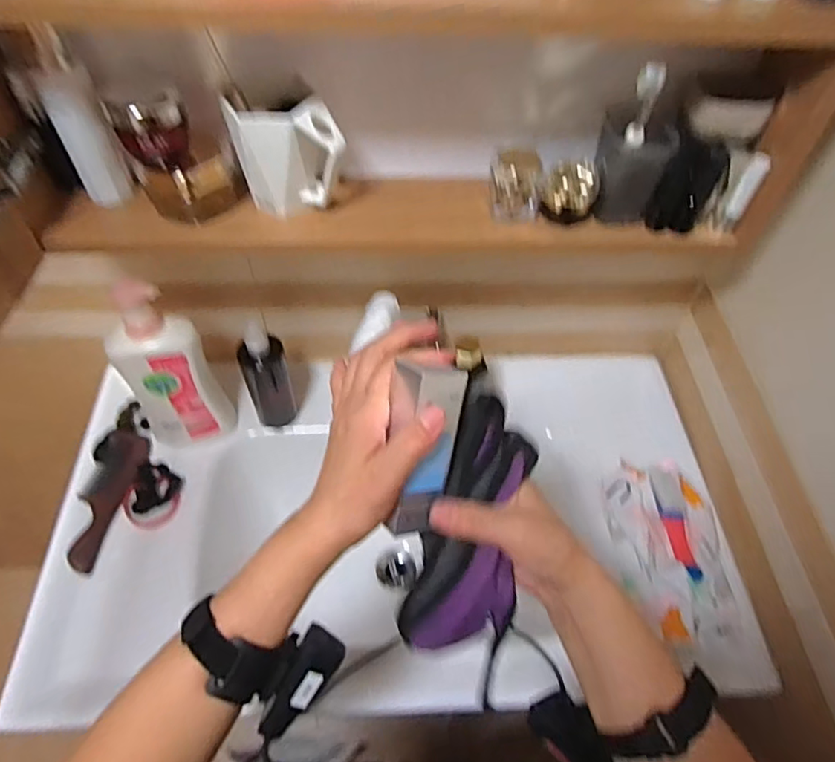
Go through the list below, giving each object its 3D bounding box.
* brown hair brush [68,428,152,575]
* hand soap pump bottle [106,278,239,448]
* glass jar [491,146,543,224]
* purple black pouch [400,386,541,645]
[{"bbox_3d":[-0.391,0.146,0.741,0.058,0.022,0.192,4,54,0],"label":"brown hair brush"},{"bbox_3d":[-0.299,-0.011,0.697,0.097,0.269,0.050,-2,54,-4],"label":"hand soap pump bottle"},{"bbox_3d":[0.097,-0.193,0.569,0.050,0.061,0.050,1,54,-2],"label":"glass jar"},{"bbox_3d":[0.028,0.097,0.392,0.087,0.040,0.179,12,98,6],"label":"purple black pouch"}]

